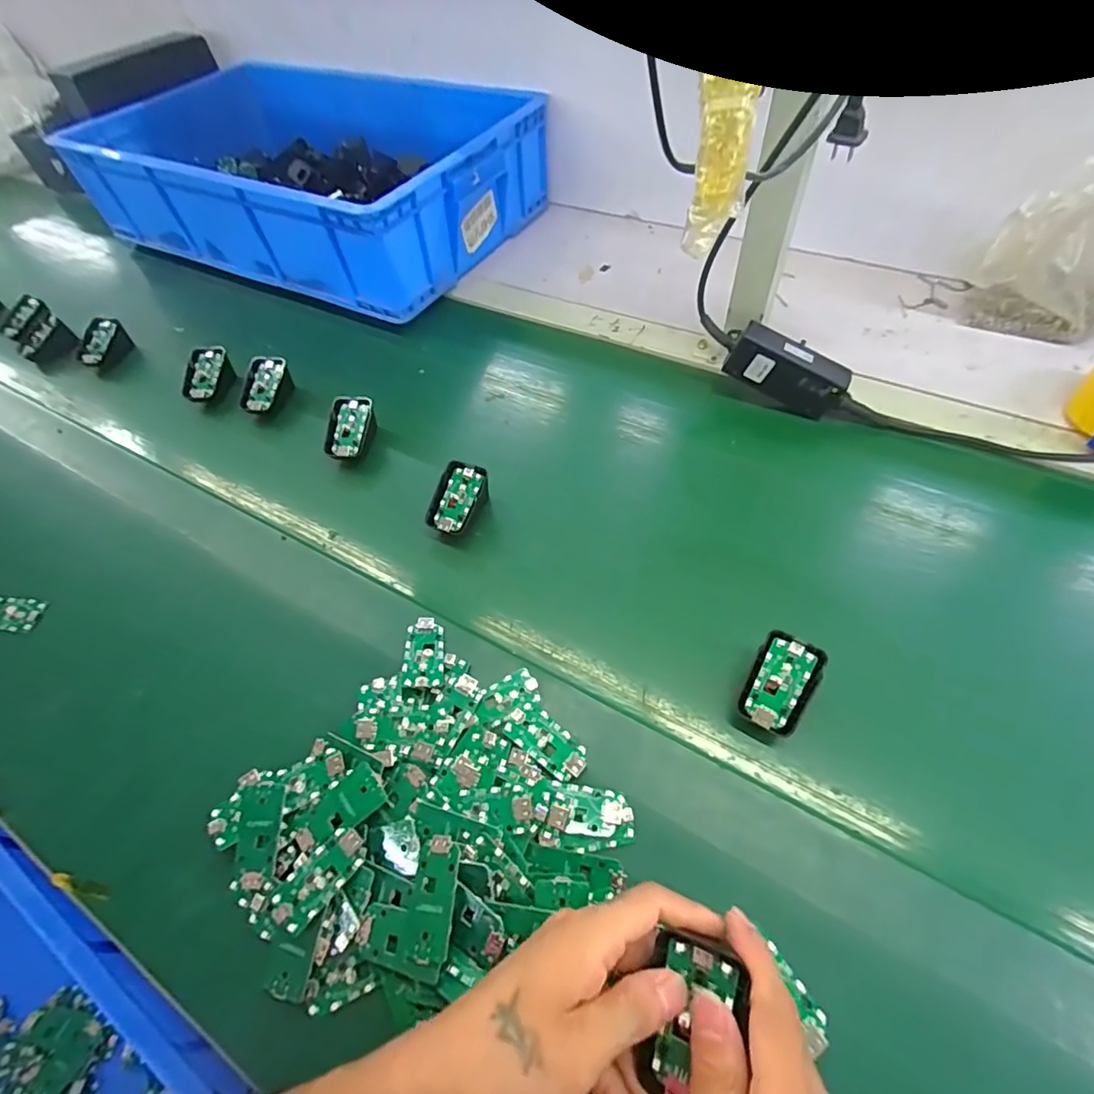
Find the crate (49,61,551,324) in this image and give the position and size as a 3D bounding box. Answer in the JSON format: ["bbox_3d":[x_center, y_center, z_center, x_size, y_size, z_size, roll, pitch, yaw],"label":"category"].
[{"bbox_3d":[-0.381,-0.576,0.842,0.678,0.145,0.385,26,62,19],"label":"crate"}]

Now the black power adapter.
[{"bbox_3d":[0.242,-0.179,0.557,0.124,0.054,0.027,30,62,4],"label":"black power adapter"}]

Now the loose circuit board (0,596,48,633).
[{"bbox_3d":[-0.503,0.062,0.513,0.061,0.009,0.032,5,57,7],"label":"loose circuit board"}]

